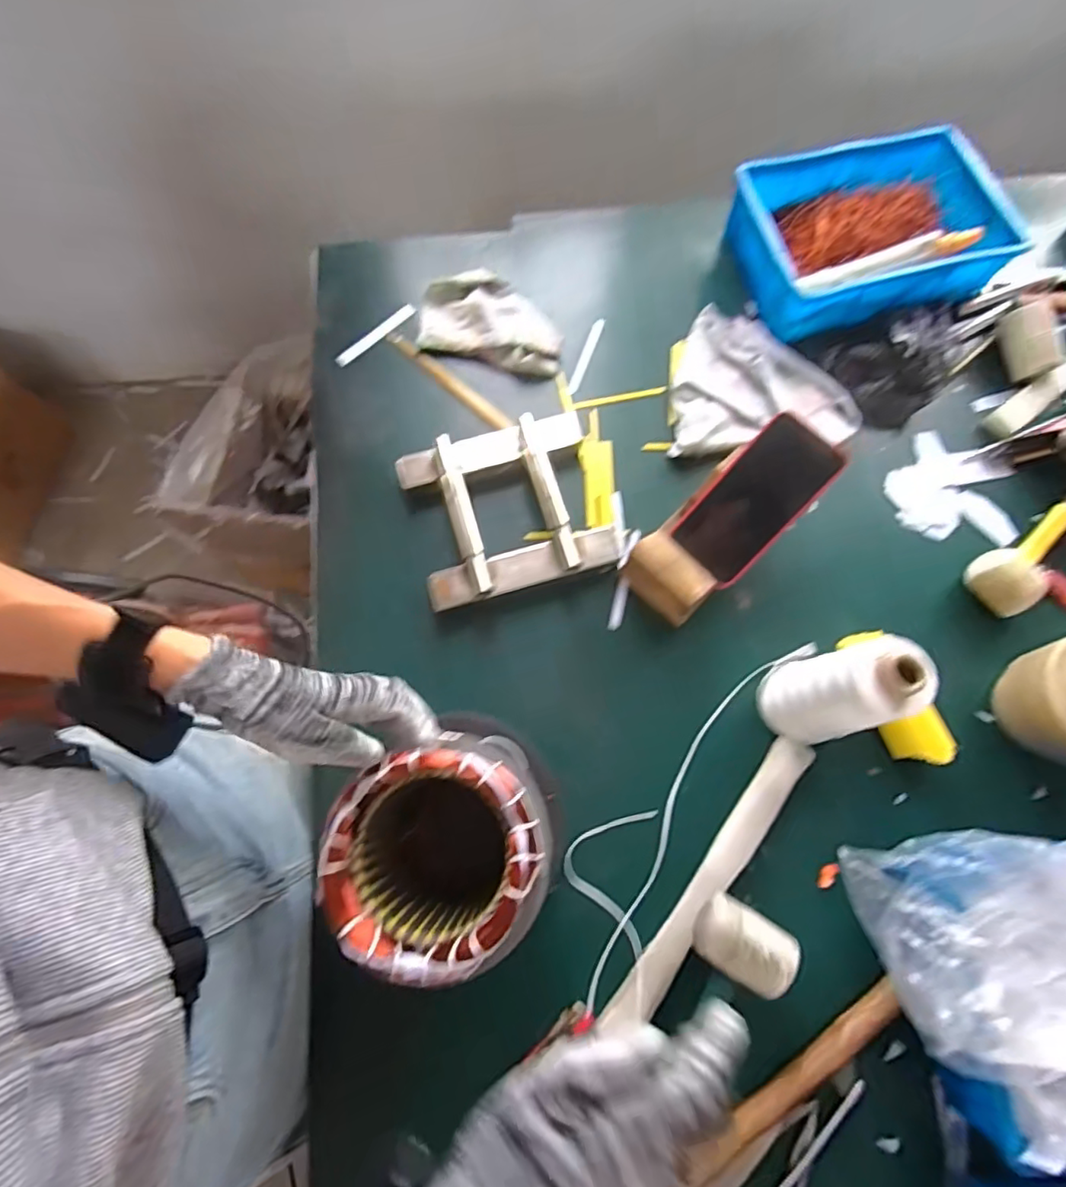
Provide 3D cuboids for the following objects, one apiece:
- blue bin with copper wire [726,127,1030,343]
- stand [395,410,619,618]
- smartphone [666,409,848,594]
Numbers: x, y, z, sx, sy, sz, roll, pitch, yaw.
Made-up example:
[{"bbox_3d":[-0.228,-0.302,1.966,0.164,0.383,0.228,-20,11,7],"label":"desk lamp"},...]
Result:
[{"bbox_3d":[0.406,-0.434,0.708,0.308,0.080,0.217,-15,72,-5],"label":"blue bin with copper wire"},{"bbox_3d":[-0.025,-0.090,0.613,0.199,0.045,0.179,-16,70,-4],"label":"stand"},{"bbox_3d":[0.213,-0.090,0.565,0.080,0.005,0.157,46,110,16],"label":"smartphone"}]

